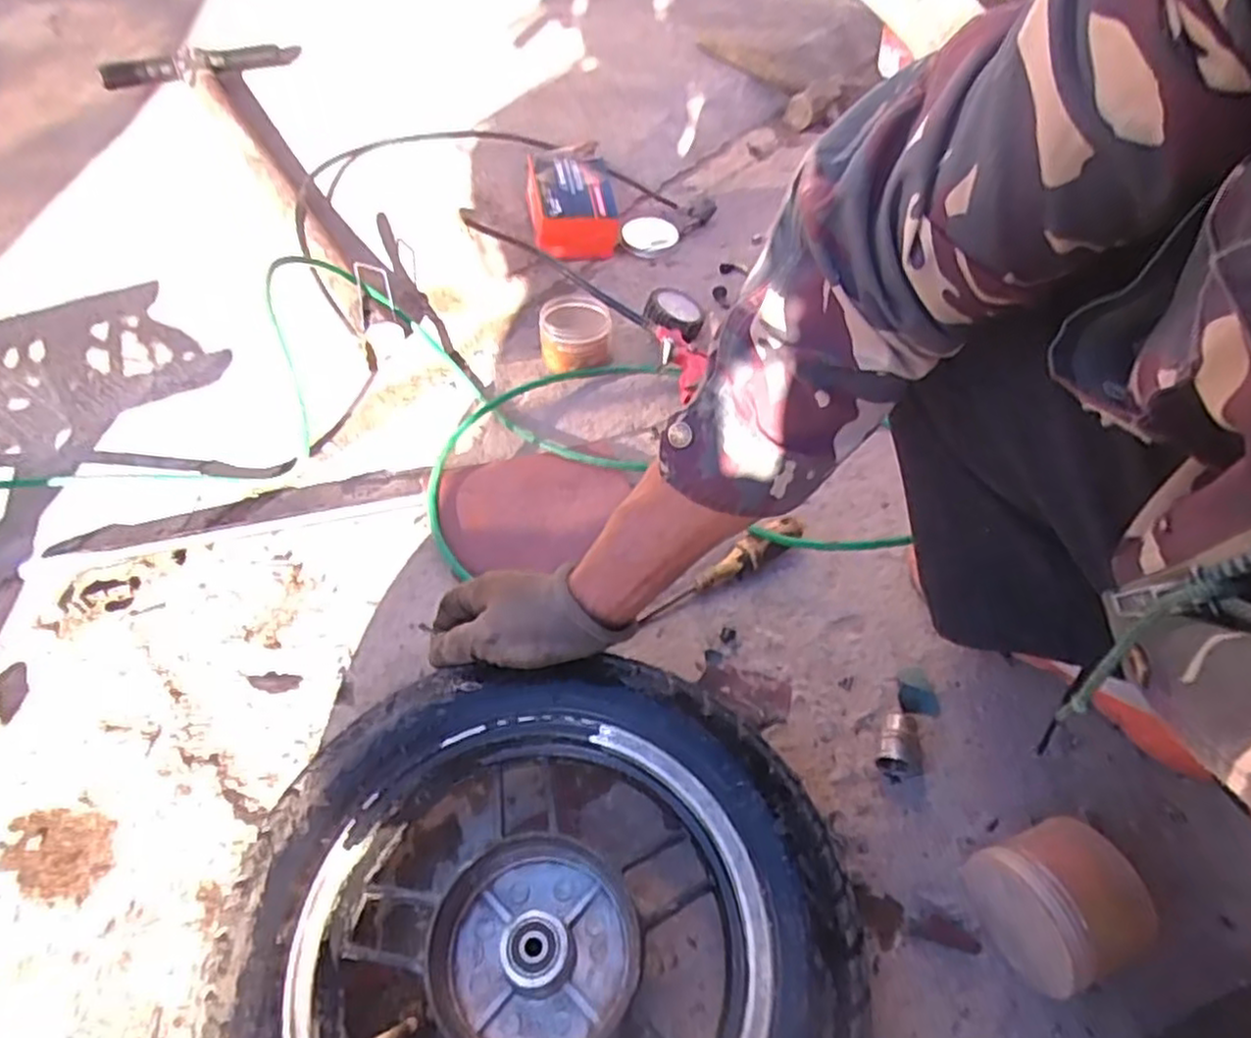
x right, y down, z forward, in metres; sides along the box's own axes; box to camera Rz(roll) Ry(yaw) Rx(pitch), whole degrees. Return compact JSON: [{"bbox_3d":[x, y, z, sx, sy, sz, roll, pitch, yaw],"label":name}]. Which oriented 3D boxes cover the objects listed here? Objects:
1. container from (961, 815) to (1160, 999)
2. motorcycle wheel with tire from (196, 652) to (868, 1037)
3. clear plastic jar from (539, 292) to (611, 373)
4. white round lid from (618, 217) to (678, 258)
[{"bbox_3d":[0.265,0.240,0.458,0.070,0.081,0.081,-11,49,-9],"label":"container"},{"bbox_3d":[-0.048,0.265,0.438,0.338,0.096,0.333,-3,49,-2],"label":"motorcycle wheel with tire"},{"bbox_3d":[-0.061,-0.229,0.902,0.081,0.053,0.102,-2,49,-1],"label":"clear plastic jar"},{"bbox_3d":[0.035,-0.419,1.087,0.084,0.021,0.090,0,49,0],"label":"white round lid"}]

